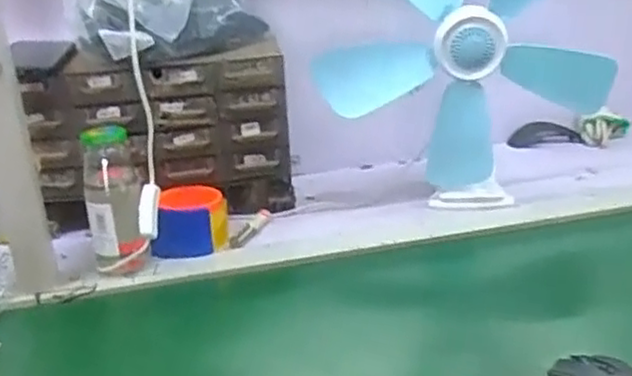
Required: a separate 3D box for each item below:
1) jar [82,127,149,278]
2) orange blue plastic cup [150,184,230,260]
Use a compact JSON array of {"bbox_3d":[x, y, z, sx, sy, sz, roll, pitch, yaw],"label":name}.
[{"bbox_3d":[-0.232,0.014,0.813,0.063,0.163,0.068,-10,24,-14],"label":"jar"},{"bbox_3d":[-0.154,0.038,0.872,0.085,0.066,0.085,-5,23,-2],"label":"orange blue plastic cup"}]

